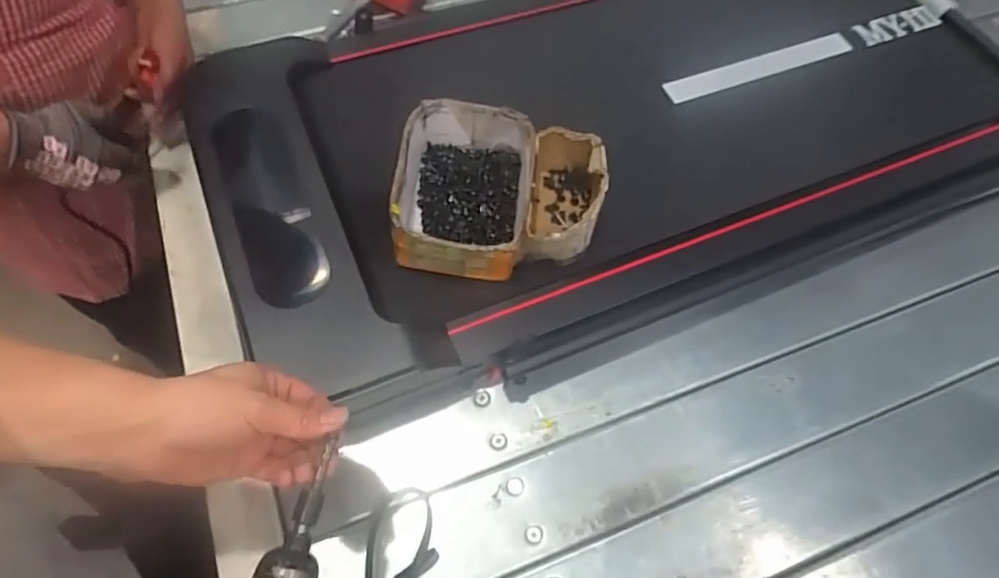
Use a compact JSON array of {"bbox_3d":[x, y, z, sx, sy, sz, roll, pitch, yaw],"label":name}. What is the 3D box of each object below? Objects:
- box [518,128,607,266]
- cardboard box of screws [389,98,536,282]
[{"bbox_3d":[0.070,-0.091,0.644,0.078,0.077,0.157,6,59,4],"label":"box"},{"bbox_3d":[-0.037,-0.103,0.641,0.141,0.082,0.187,5,59,4],"label":"cardboard box of screws"}]

